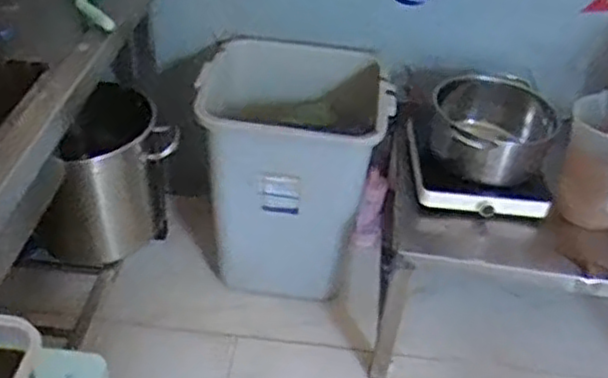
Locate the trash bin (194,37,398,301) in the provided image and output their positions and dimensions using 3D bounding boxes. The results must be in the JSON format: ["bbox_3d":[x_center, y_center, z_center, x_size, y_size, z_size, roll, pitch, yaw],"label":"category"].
[{"bbox_3d":[-0.033,-0.044,1.780,0.433,0.488,0.400,9,37,4],"label":"trash bin"}]

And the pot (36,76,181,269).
[{"bbox_3d":[-0.463,-0.039,1.592,0.294,0.310,0.320,4,37,-3],"label":"pot"}]

